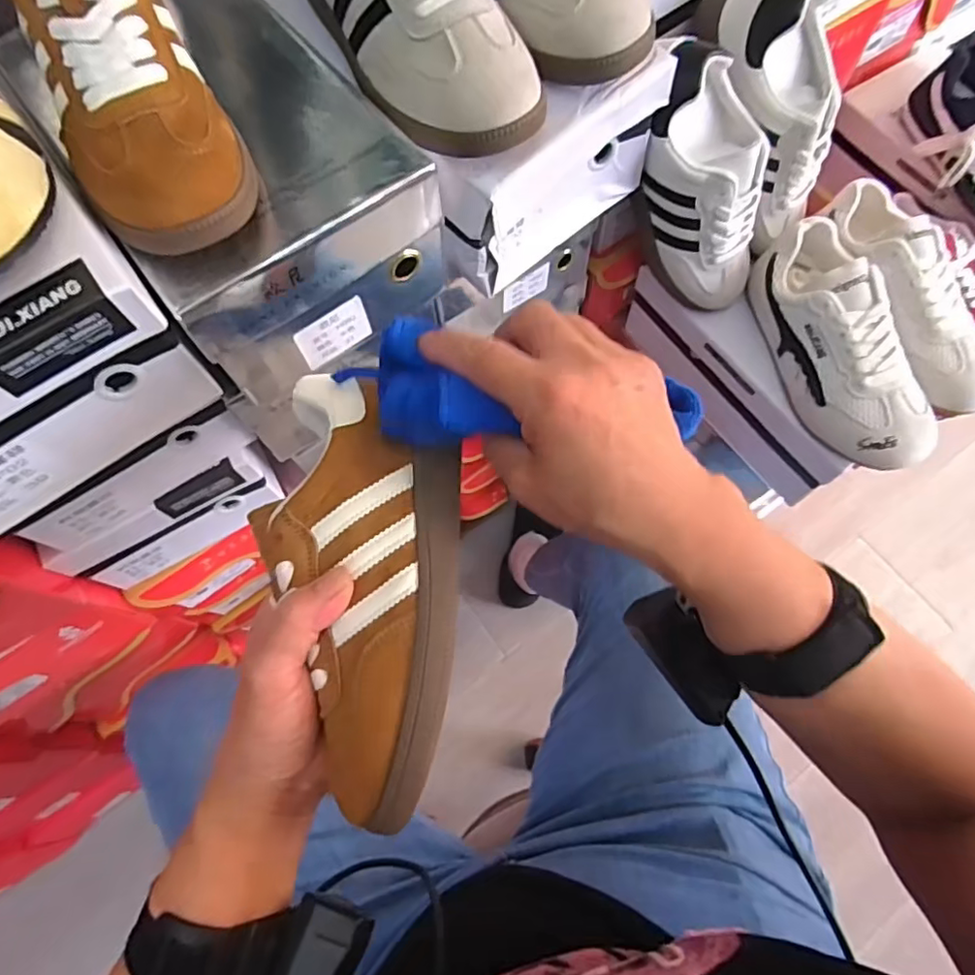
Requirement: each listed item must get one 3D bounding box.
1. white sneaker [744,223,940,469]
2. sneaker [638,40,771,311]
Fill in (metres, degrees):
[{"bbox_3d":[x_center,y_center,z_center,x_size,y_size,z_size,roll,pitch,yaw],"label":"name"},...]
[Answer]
[{"bbox_3d":[0.312,-0.125,0.524,0.078,0.080,0.219,-15,70,-5],"label":"white sneaker"},{"bbox_3d":[0.187,-0.251,0.503,0.083,0.224,0.089,31,71,36],"label":"sneaker"}]

